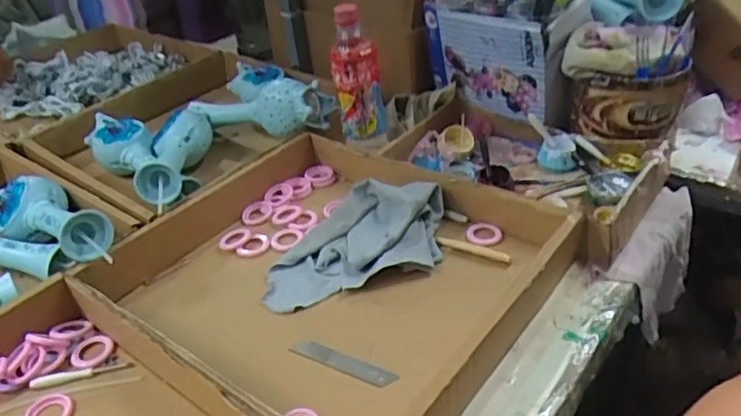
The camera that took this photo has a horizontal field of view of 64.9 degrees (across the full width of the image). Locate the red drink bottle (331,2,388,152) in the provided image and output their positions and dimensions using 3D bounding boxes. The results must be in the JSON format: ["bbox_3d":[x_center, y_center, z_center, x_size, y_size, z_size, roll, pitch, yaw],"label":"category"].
[{"bbox_3d":[-0.015,-0.161,0.729,0.063,0.173,0.048,-5,35,1],"label":"red drink bottle"}]

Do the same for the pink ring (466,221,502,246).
[{"bbox_3d":[0.122,0.027,0.628,0.037,0.008,0.034,-3,35,2],"label":"pink ring"}]

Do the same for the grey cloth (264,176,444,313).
[{"bbox_3d":[-0.012,0.027,0.610,0.208,0.058,0.106,-15,36,-13],"label":"grey cloth"}]

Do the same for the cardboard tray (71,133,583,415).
[{"bbox_3d":[-0.040,0.055,0.576,0.372,0.057,0.342,22,43,33],"label":"cardboard tray"}]

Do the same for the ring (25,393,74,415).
[{"bbox_3d":[-0.266,0.169,0.481,0.037,0.004,0.037,-3,35,2],"label":"ring"}]

